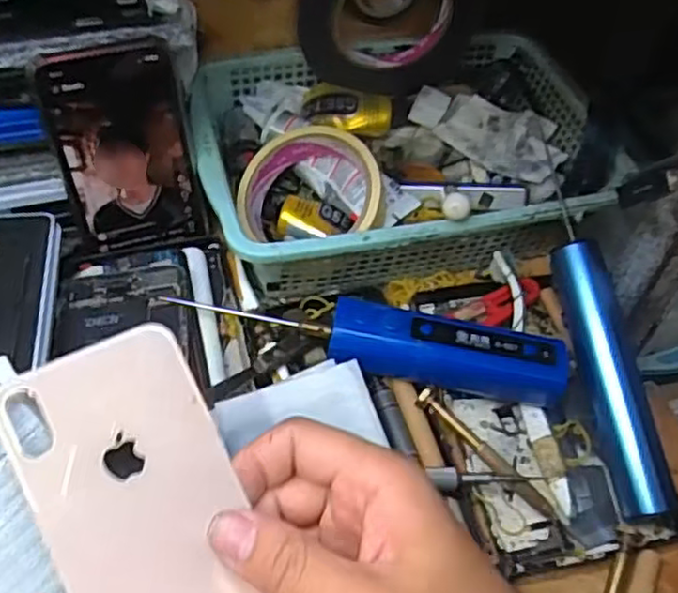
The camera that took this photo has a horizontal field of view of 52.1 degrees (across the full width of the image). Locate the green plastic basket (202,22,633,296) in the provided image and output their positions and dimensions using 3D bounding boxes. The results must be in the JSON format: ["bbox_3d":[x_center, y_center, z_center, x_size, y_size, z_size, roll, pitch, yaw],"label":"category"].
[{"bbox_3d":[0.040,-0.098,0.467,0.256,0.050,0.184,-8,53,-11],"label":"green plastic basket"}]

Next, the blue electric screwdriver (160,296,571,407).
[{"bbox_3d":[0.022,0.026,0.386,0.211,0.028,0.041,12,52,5],"label":"blue electric screwdriver"}]

